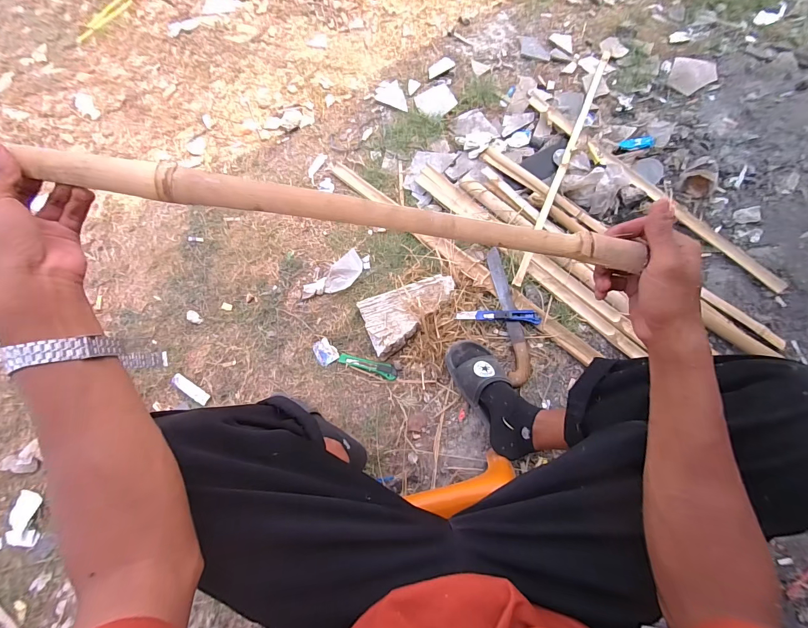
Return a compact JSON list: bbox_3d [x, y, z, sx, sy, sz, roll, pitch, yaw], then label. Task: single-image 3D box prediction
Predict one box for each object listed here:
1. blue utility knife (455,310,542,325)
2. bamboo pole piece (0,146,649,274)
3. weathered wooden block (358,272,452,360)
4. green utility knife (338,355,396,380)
[{"bbox_3d":[0.211,0.004,0.781,0.184,0.016,0.027,4,73,4],"label":"blue utility knife"},{"bbox_3d":[-0.166,-0.105,0.292,0.780,0.021,0.025,7,73,-5],"label":"bamboo pole piece"},{"bbox_3d":[0.021,-0.002,0.795,0.225,0.066,0.135,-21,73,-4],"label":"weathered wooden block"},{"bbox_3d":[-0.082,0.117,0.797,0.140,0.014,0.032,16,76,9],"label":"green utility knife"}]

